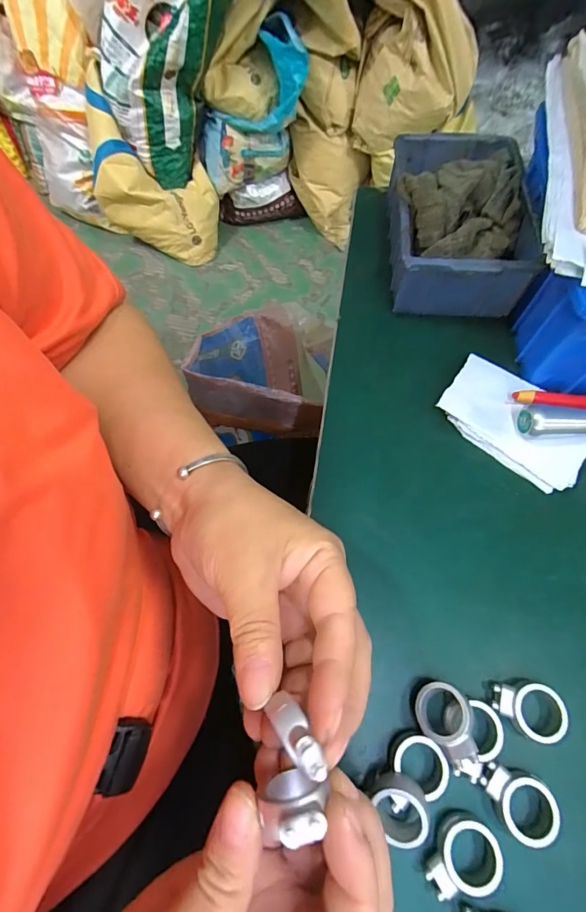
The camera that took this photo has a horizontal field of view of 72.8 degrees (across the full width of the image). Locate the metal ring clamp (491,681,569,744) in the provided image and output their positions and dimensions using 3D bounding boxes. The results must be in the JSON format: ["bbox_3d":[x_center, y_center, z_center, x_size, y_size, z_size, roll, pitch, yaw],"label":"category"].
[{"bbox_3d":[0.118,0.128,0.201,0.033,0.013,0.024,12,65,6],"label":"metal ring clamp"}]

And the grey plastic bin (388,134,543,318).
[{"bbox_3d":[0.123,-0.179,0.302,0.092,0.065,0.142,4,65,2],"label":"grey plastic bin"}]

